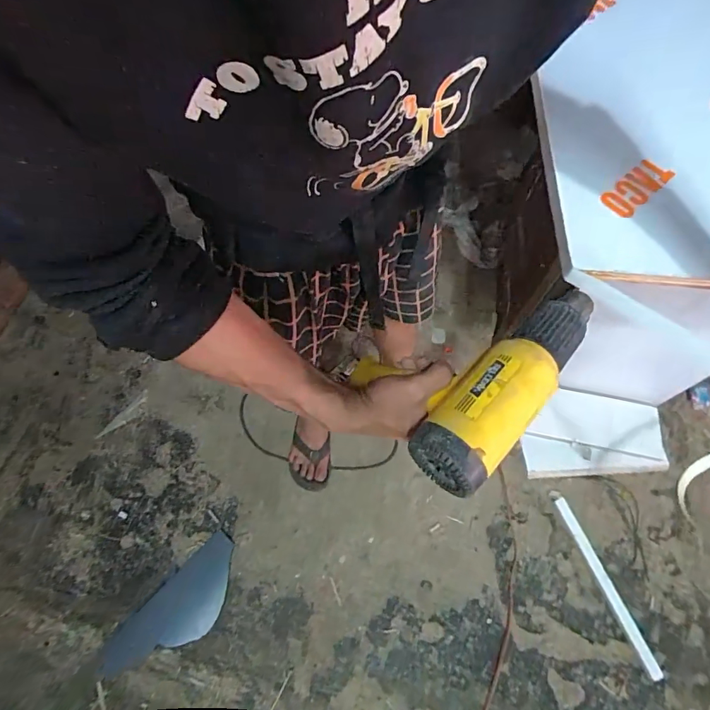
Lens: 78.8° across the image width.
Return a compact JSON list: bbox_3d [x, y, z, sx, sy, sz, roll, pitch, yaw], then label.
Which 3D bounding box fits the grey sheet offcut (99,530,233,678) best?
[{"bbox_3d":[-0.417,0.612,1.029,0.151,0.017,0.354,40,69,17],"label":"grey sheet offcut"}]

